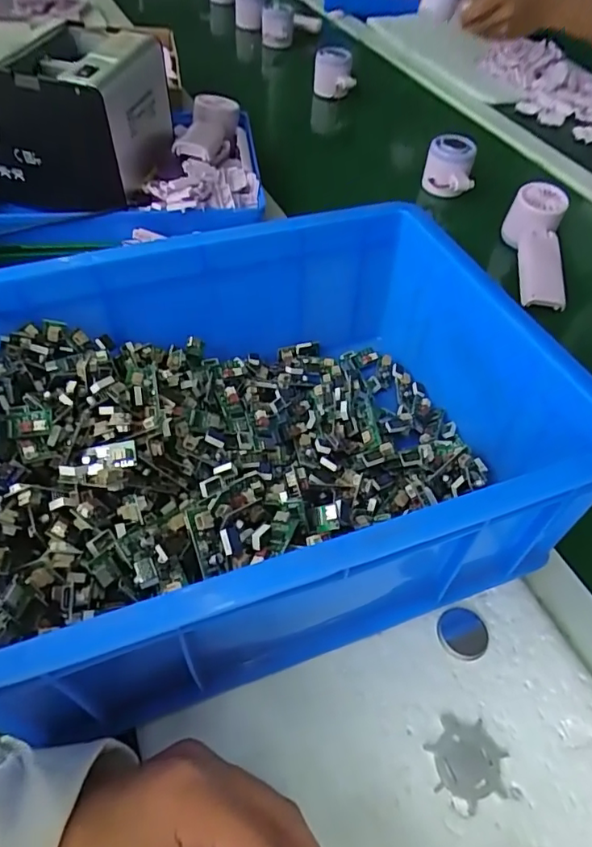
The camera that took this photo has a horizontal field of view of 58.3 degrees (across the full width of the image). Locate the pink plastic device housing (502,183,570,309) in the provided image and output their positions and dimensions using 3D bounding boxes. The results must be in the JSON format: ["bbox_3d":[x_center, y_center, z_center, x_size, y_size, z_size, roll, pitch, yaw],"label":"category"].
[{"bbox_3d":[0.260,-0.188,0.561,0.053,0.050,0.151,7,52,2],"label":"pink plastic device housing"}]

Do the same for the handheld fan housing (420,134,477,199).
[{"bbox_3d":[0.191,-0.318,0.664,0.060,0.058,0.057,12,54,5],"label":"handheld fan housing"}]

